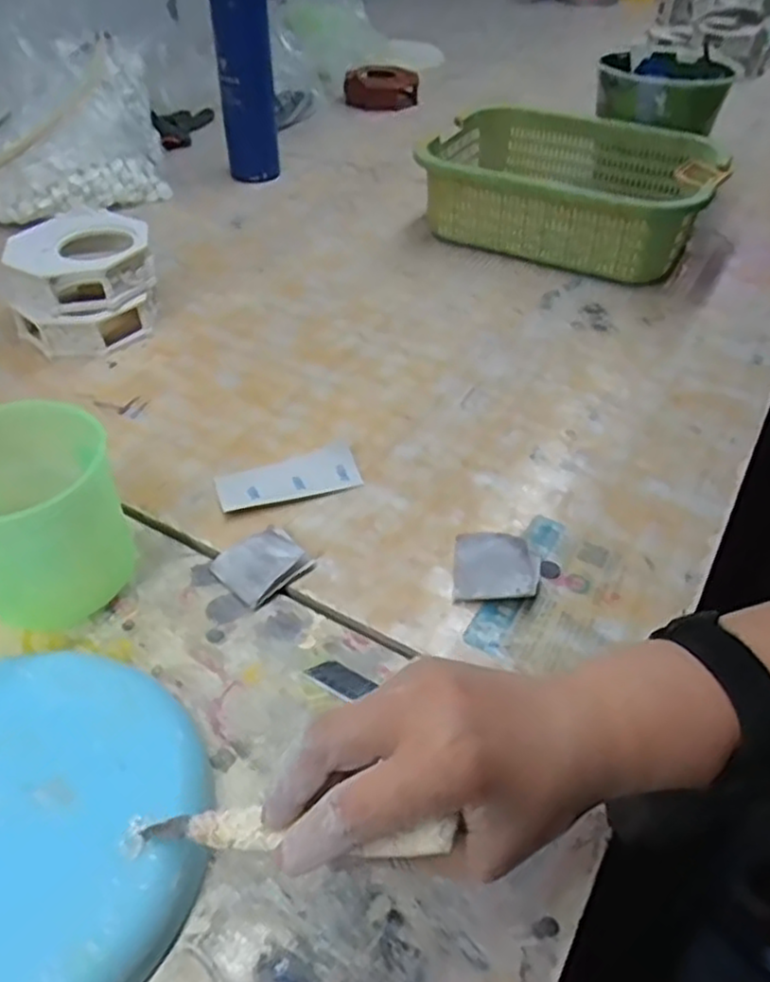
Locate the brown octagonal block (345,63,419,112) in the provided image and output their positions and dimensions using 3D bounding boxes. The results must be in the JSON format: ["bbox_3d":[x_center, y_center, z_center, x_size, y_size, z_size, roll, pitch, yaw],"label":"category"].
[{"bbox_3d":[-0.005,-0.653,1.181,0.116,0.041,0.125,1,43,1],"label":"brown octagonal block"}]

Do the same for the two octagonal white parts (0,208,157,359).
[{"bbox_3d":[-0.263,-0.183,0.644,0.125,0.082,0.115,-16,46,-17],"label":"two octagonal white parts"}]

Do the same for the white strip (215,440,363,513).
[{"bbox_3d":[-0.068,-0.009,0.518,0.097,0.004,0.045,-15,45,-15],"label":"white strip"}]

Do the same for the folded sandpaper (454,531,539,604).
[{"bbox_3d":[0.069,0.047,0.452,0.050,0.015,0.050,4,44,4],"label":"folded sandpaper"}]

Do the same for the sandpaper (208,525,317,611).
[{"bbox_3d":[-0.076,0.044,0.455,0.051,0.010,0.045,-31,52,-29],"label":"sandpaper"}]

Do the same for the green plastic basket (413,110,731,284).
[{"bbox_3d":[0.198,-0.326,0.796,0.282,0.092,0.230,19,47,19],"label":"green plastic basket"}]

